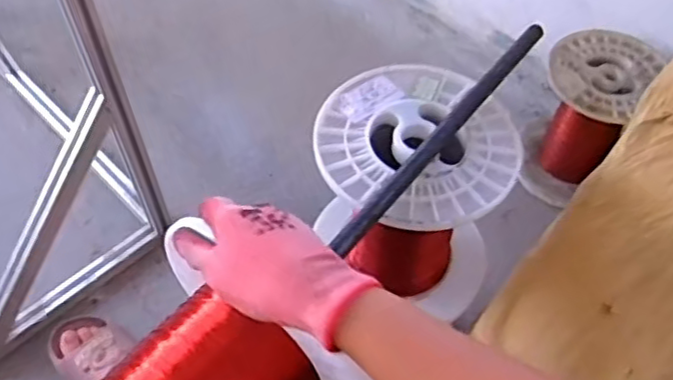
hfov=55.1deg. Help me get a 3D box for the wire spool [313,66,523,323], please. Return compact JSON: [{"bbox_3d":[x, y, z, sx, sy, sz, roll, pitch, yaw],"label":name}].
[{"bbox_3d":[0.073,0.017,0.721,0.190,0.233,0.200,0,53,-1],"label":"wire spool"}]

